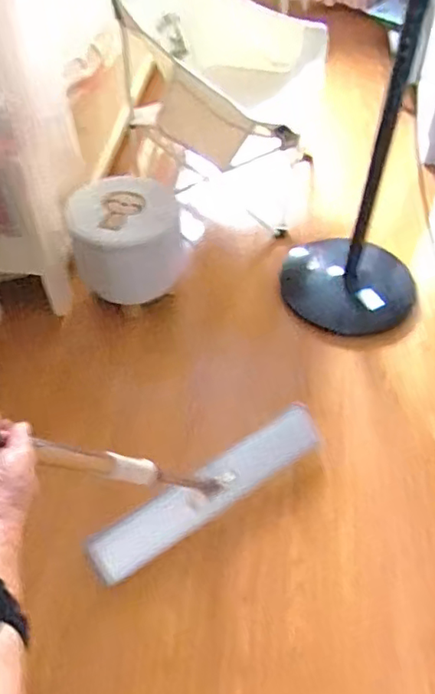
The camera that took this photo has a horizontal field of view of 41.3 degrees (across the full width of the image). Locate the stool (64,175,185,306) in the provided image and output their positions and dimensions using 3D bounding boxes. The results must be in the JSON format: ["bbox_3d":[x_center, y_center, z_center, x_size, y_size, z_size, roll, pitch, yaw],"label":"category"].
[{"bbox_3d":[-0.228,-0.274,1.461,0.264,0.225,0.227,-10,51,-8],"label":"stool"}]

